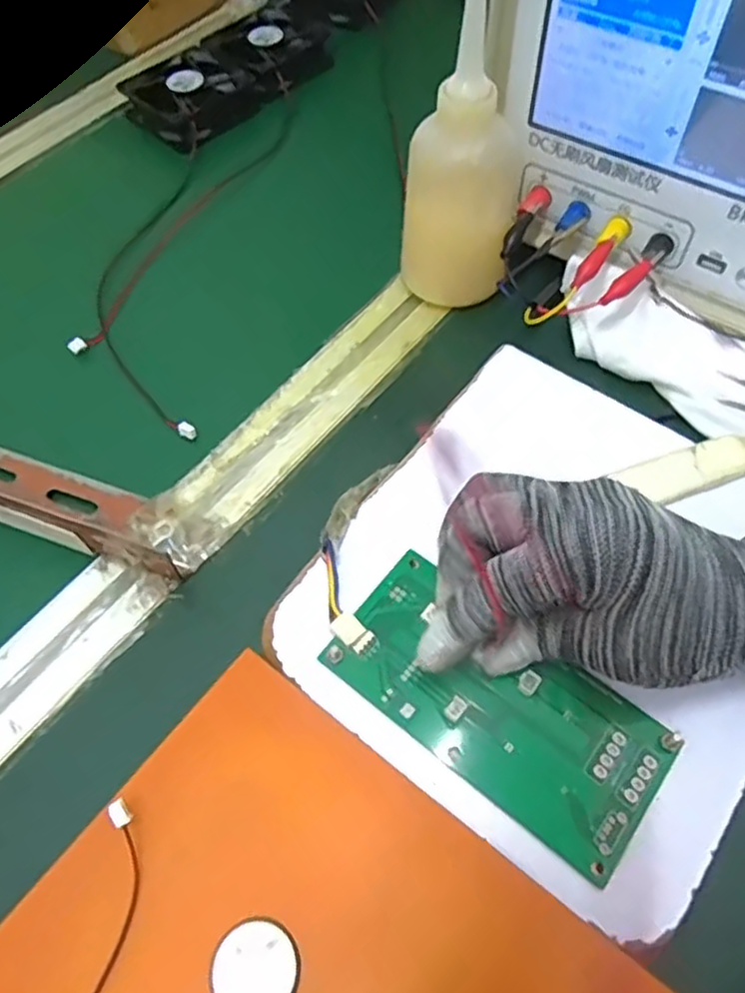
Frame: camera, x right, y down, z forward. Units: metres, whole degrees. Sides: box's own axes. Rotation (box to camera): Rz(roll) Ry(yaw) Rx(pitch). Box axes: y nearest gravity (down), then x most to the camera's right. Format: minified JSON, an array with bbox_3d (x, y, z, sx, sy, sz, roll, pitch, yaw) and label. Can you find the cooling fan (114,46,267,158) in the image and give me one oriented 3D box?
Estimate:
[{"bbox_3d":[-0.142,-0.314,0.532,0.077,0.023,0.095,36,67,22],"label":"cooling fan"}]

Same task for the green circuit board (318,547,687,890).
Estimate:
[{"bbox_3d":[0.049,0.082,0.276,0.135,0.007,0.065,31,65,18],"label":"green circuit board"}]

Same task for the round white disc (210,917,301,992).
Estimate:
[{"bbox_3d":[-0.039,0.158,0.227,0.029,0.004,0.029,-1,59,2],"label":"round white disc"}]

